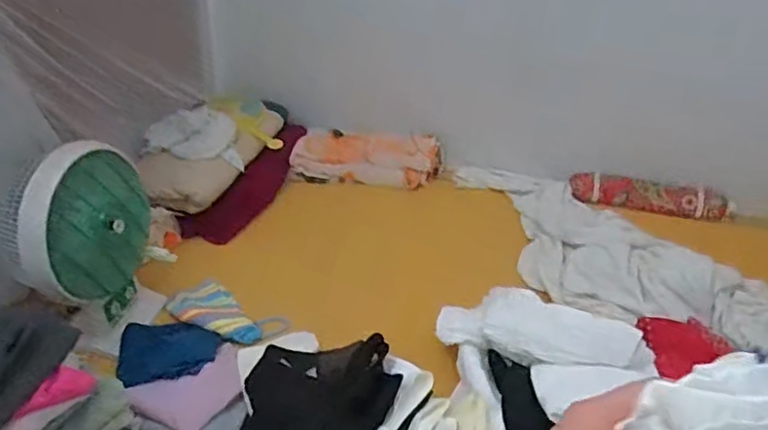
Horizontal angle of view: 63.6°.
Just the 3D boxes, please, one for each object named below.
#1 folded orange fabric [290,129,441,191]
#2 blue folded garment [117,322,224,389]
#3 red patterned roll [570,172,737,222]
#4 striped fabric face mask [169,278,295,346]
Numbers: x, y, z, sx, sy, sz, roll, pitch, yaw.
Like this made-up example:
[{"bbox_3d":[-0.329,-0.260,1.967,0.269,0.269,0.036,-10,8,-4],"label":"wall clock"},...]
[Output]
[{"bbox_3d":[-0.050,-0.166,1.852,0.445,0.107,0.156,4,32,3],"label":"folded orange fabric"},{"bbox_3d":[-0.422,0.270,1.211,0.201,0.040,0.178,-2,32,-6],"label":"blue folded garment"},{"bbox_3d":[0.734,-0.050,1.703,0.425,0.076,0.073,7,32,8],"label":"red patterned roll"},{"bbox_3d":[-0.344,0.214,1.331,0.247,0.032,0.147,20,36,27],"label":"striped fabric face mask"}]

